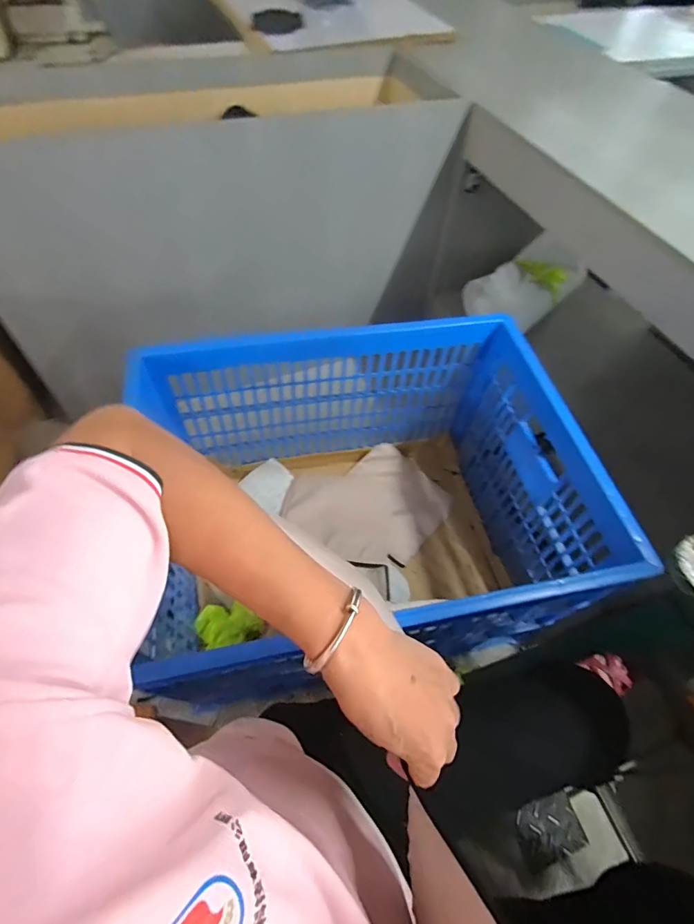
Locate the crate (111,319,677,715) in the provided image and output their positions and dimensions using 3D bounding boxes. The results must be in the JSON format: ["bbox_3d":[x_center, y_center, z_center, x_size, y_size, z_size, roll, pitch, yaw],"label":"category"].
[{"bbox_3d":[0.025,0.100,0.989,0.804,0.486,0.626,-8,57,-9],"label":"crate"}]

